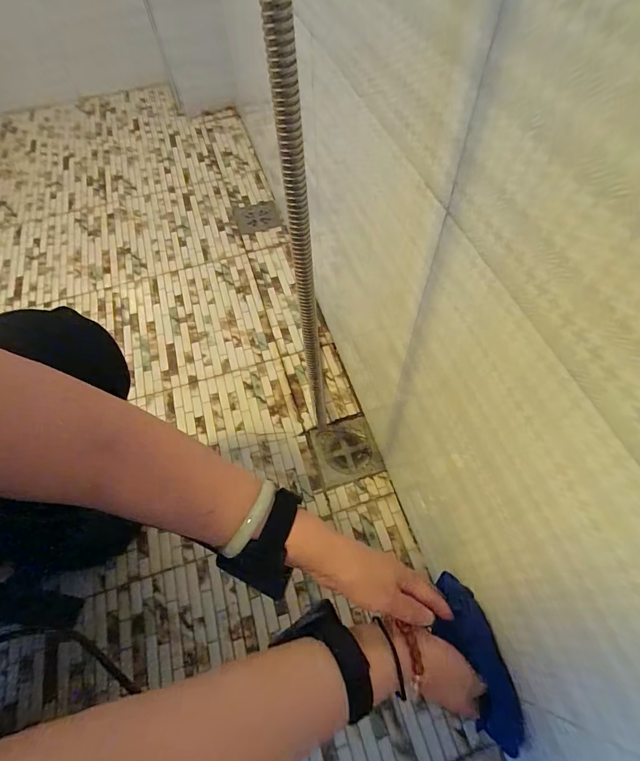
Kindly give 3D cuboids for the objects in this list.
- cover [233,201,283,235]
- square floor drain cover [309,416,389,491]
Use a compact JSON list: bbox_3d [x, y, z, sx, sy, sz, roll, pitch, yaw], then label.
[{"bbox_3d":[-0.145,-0.383,0.927,0.102,0.007,0.107,-15,63,-7],"label":"cover"},{"bbox_3d":[0.043,0.114,0.634,0.098,0.006,0.099,-15,63,-6],"label":"square floor drain cover"}]

